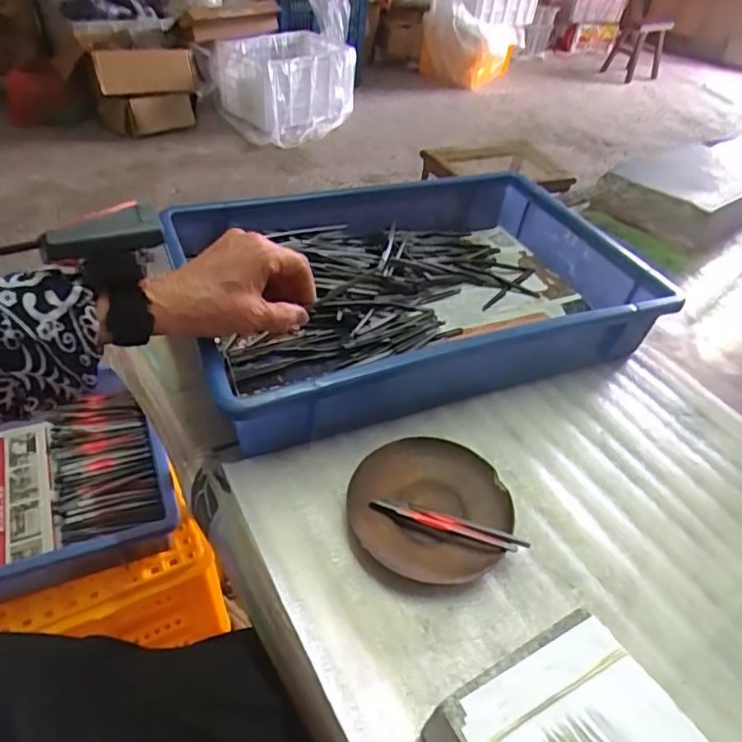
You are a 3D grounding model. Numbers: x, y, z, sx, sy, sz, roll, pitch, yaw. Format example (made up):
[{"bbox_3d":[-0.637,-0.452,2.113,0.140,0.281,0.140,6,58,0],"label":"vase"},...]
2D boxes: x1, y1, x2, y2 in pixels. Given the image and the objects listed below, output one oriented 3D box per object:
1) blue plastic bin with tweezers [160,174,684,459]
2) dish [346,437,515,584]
[{"bbox_3d":[0.042,-0.085,0.550,0.419,0.079,0.275,-13,48,-20],"label":"blue plastic bin with tweezers"},{"bbox_3d":[0.043,0.096,0.403,0.113,0.016,0.104,4,44,-4],"label":"dish"}]

